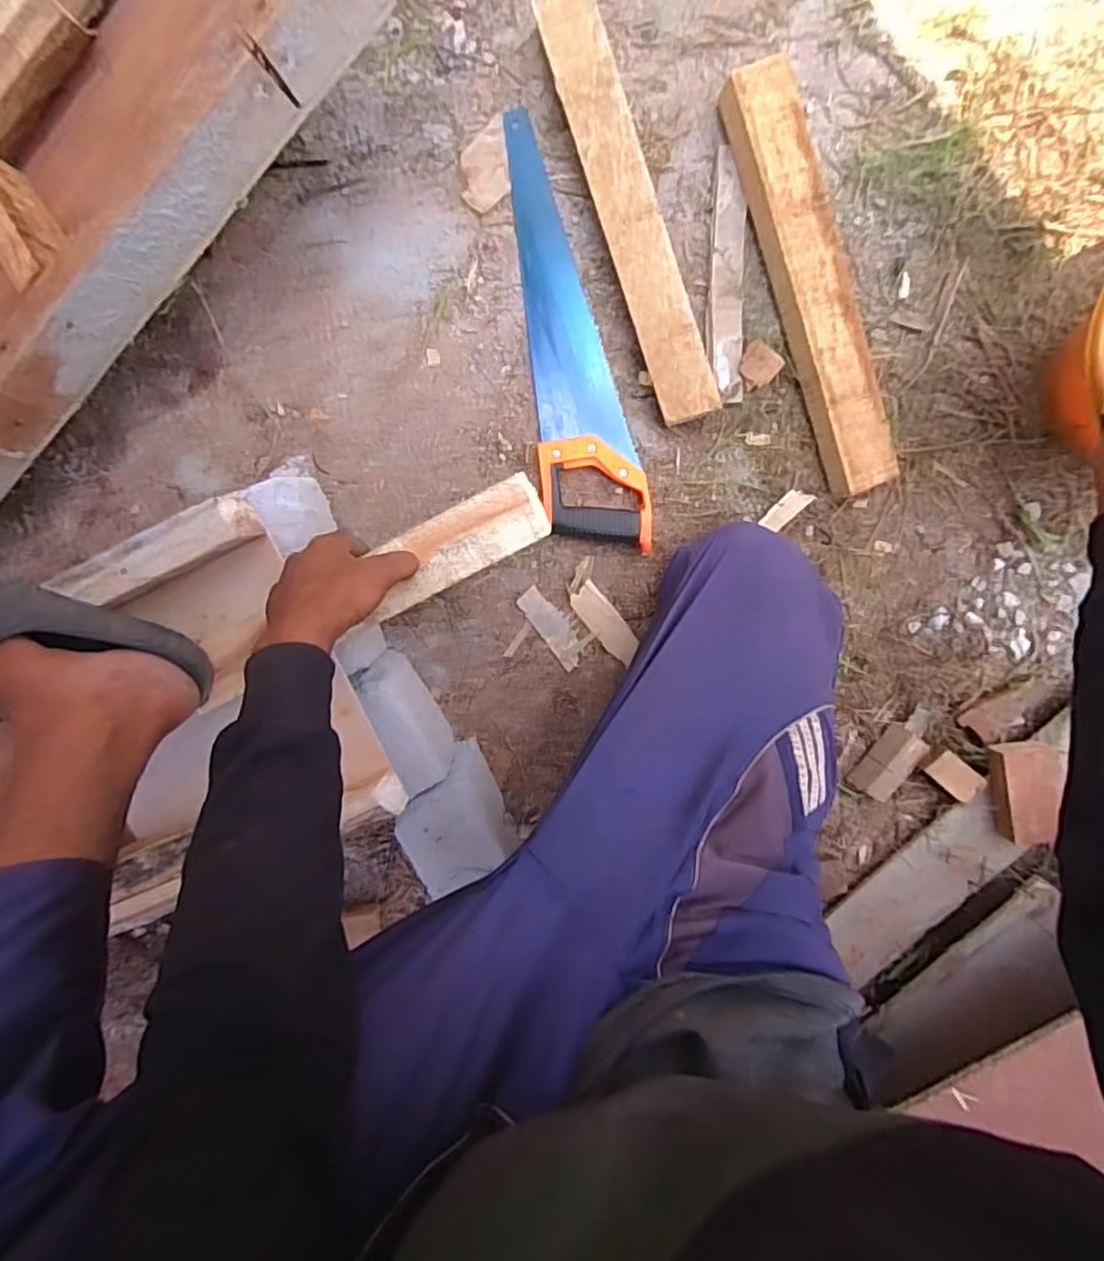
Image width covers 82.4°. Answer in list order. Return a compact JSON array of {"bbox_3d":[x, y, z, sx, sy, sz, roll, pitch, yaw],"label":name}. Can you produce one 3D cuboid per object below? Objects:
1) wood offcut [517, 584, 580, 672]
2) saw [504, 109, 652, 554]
[{"bbox_3d":[0.001,-0.002,0.716,0.033,0.005,0.099,-38,93,-6],"label":"wood offcut"},{"bbox_3d":[0.025,-0.309,0.665,0.105,0.021,0.437,-7,97,6],"label":"saw"}]

